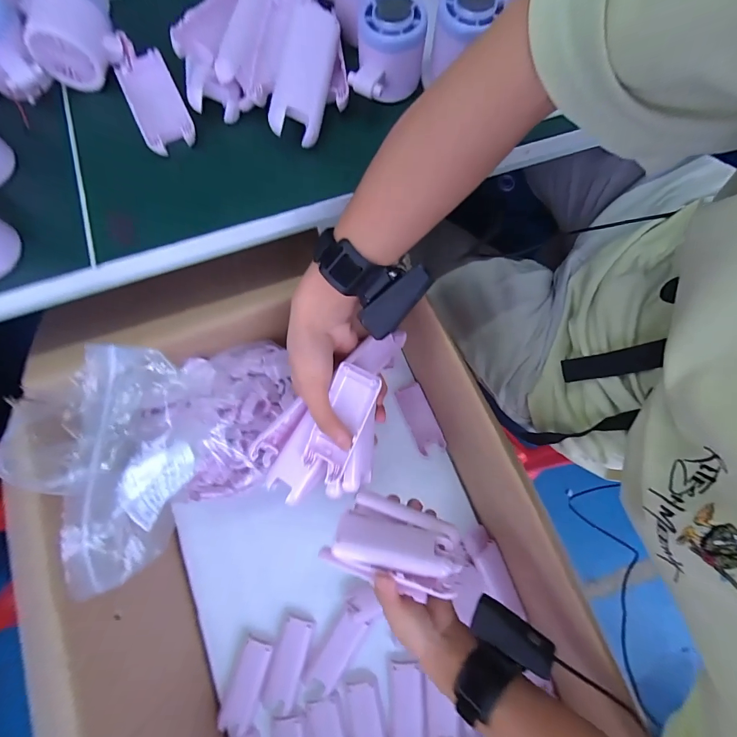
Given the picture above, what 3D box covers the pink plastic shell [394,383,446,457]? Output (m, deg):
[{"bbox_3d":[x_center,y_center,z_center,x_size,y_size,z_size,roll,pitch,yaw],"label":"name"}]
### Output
[{"bbox_3d":[0.078,0.073,0.556,0.042,0.006,0.101,-23,78,-4],"label":"pink plastic shell"}]

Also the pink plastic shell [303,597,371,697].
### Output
[{"bbox_3d":[-0.039,0.359,0.480,0.040,0.012,0.100,32,80,8],"label":"pink plastic shell"}]

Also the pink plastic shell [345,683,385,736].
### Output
[{"bbox_3d":[-0.001,0.448,0.452,0.039,0.009,0.107,-11,77,-1],"label":"pink plastic shell"}]

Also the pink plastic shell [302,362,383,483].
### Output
[{"bbox_3d":[-0.026,0.048,0.342,0.042,0.018,0.102,23,97,6],"label":"pink plastic shell"}]

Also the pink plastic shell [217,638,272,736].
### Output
[{"bbox_3d":[-0.156,0.401,0.466,0.040,0.008,0.106,16,78,4],"label":"pink plastic shell"}]

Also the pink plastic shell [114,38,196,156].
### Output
[{"bbox_3d":[-0.188,-0.238,0.328,0.044,0.021,0.098,-25,78,-5],"label":"pink plastic shell"}]

